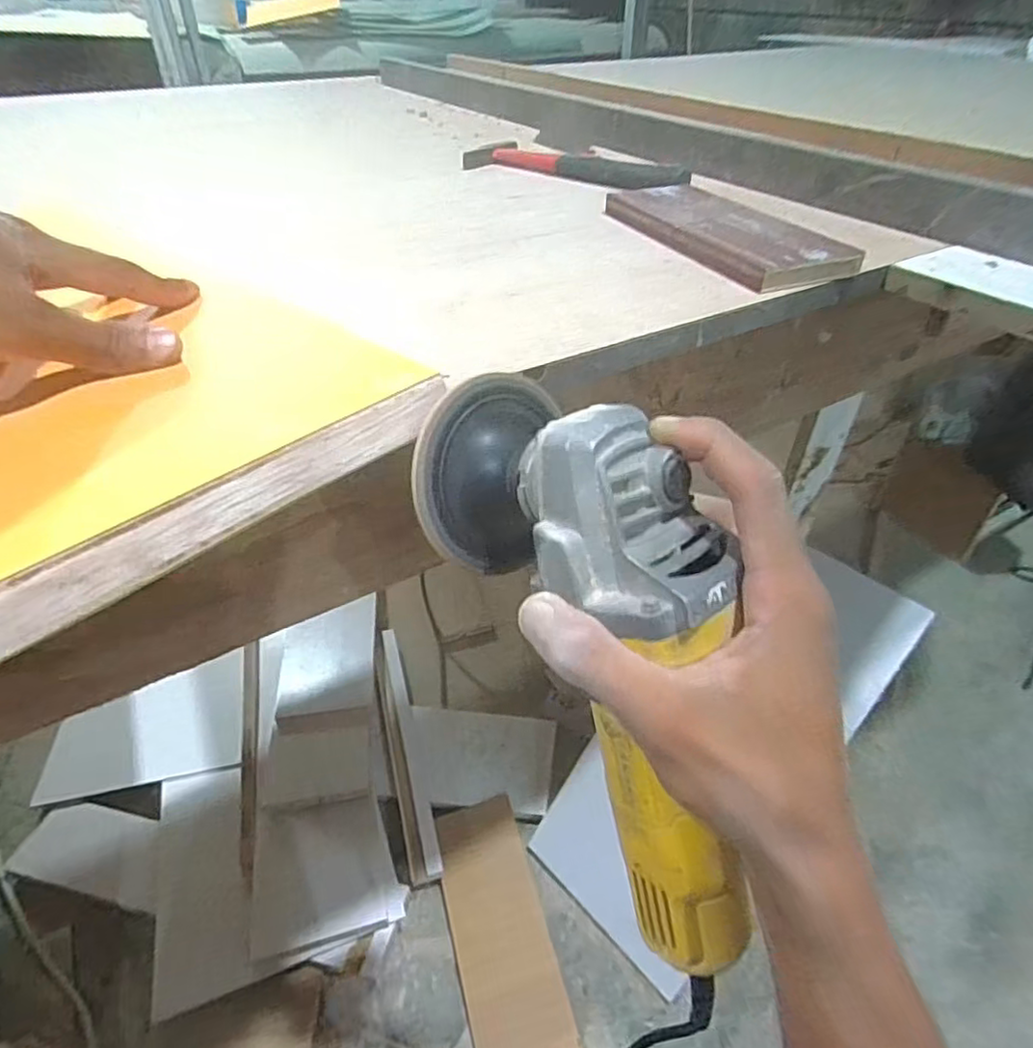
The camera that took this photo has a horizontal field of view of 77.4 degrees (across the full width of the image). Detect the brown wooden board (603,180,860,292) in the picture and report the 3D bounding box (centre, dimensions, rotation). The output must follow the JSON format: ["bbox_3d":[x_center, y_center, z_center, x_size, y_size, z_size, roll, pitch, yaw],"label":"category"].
[{"bbox_3d":[0.146,-0.217,0.473,0.087,0.013,0.200,-16,43,-18],"label":"brown wooden board"}]

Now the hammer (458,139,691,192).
[{"bbox_3d":[0.047,-0.349,0.626,0.075,0.021,0.239,-32,50,-32],"label":"hammer"}]

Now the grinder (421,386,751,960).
[{"bbox_3d":[0.044,0.066,0.264,0.077,0.268,0.100,-23,8,-25],"label":"grinder"}]

